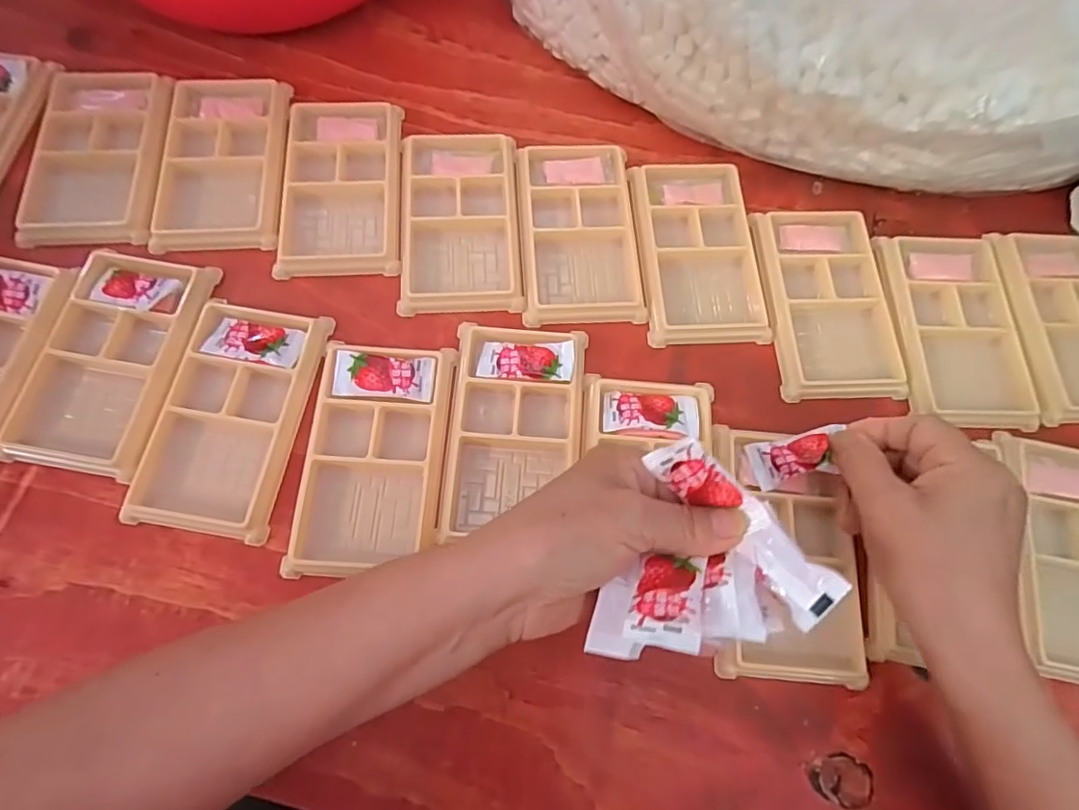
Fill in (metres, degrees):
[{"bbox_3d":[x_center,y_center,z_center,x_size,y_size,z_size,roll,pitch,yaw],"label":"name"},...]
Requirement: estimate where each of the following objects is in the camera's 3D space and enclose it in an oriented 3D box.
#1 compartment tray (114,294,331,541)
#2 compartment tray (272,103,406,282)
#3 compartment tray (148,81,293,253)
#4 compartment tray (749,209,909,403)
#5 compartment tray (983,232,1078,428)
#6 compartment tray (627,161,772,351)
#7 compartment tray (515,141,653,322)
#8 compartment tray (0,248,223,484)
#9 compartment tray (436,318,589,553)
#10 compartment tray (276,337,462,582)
[{"bbox_3d":[-0.177,0.006,0.317,0.074,0.010,0.132,10,72,1],"label":"compartment tray"},{"bbox_3d":[-0.134,-0.150,0.374,0.076,0.010,0.135,-3,73,-3],"label":"compartment tray"},{"bbox_3d":[-0.214,-0.170,0.374,0.079,0.009,0.136,-2,73,-3],"label":"compartment tray"},{"bbox_3d":[0.191,-0.071,0.365,0.079,0.010,0.135,-1,73,-3],"label":"compartment tray"},{"bbox_3d":[0.356,-0.056,0.365,0.081,0.013,0.135,-2,73,-3],"label":"compartment tray"},{"bbox_3d":[0.107,-0.105,0.369,0.080,0.010,0.132,-3,73,-4],"label":"compartment tray"},{"bbox_3d":[0.027,-0.118,0.368,0.078,0.010,0.133,-2,73,-3],"label":"compartment tray"},{"bbox_3d":[-0.253,-0.029,0.324,0.078,0.012,0.135,11,72,1],"label":"compartment tray"},{"bbox_3d":[-0.014,0.012,0.325,0.077,0.010,0.125,5,72,-1],"label":"compartment tray"},{"bbox_3d":[-0.094,0.027,0.314,0.077,0.013,0.134,5,72,-1],"label":"compartment tray"}]

